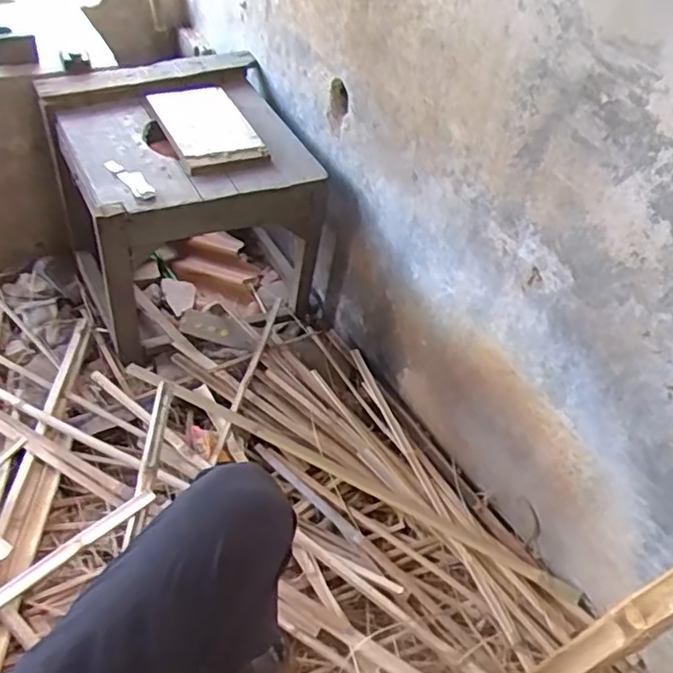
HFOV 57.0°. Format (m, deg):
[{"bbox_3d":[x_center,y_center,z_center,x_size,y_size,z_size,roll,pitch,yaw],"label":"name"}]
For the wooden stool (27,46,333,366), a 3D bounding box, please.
[{"bbox_3d":[-0.293,-0.261,1.283,0.451,0.446,0.388,-18,52,-22],"label":"wooden stool"}]

